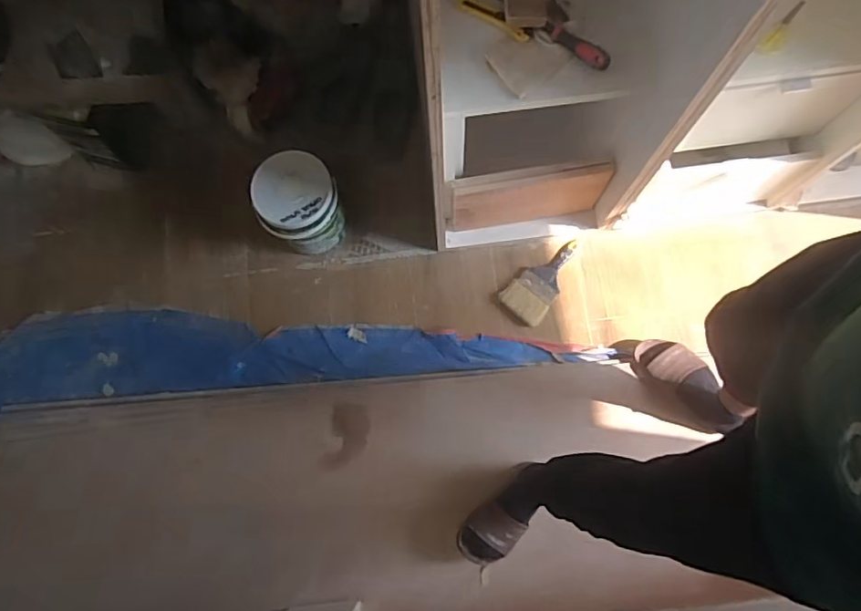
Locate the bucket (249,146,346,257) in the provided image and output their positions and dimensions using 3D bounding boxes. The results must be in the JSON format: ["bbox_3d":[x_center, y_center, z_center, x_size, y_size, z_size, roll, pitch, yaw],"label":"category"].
[{"bbox_3d":[-0.288,-0.219,1.240,0.169,0.239,0.169,0,72,-1],"label":"bucket"}]

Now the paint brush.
[{"bbox_3d":[0.277,-0.065,1.298,0.106,0.024,0.223,42,76,11],"label":"paint brush"}]

